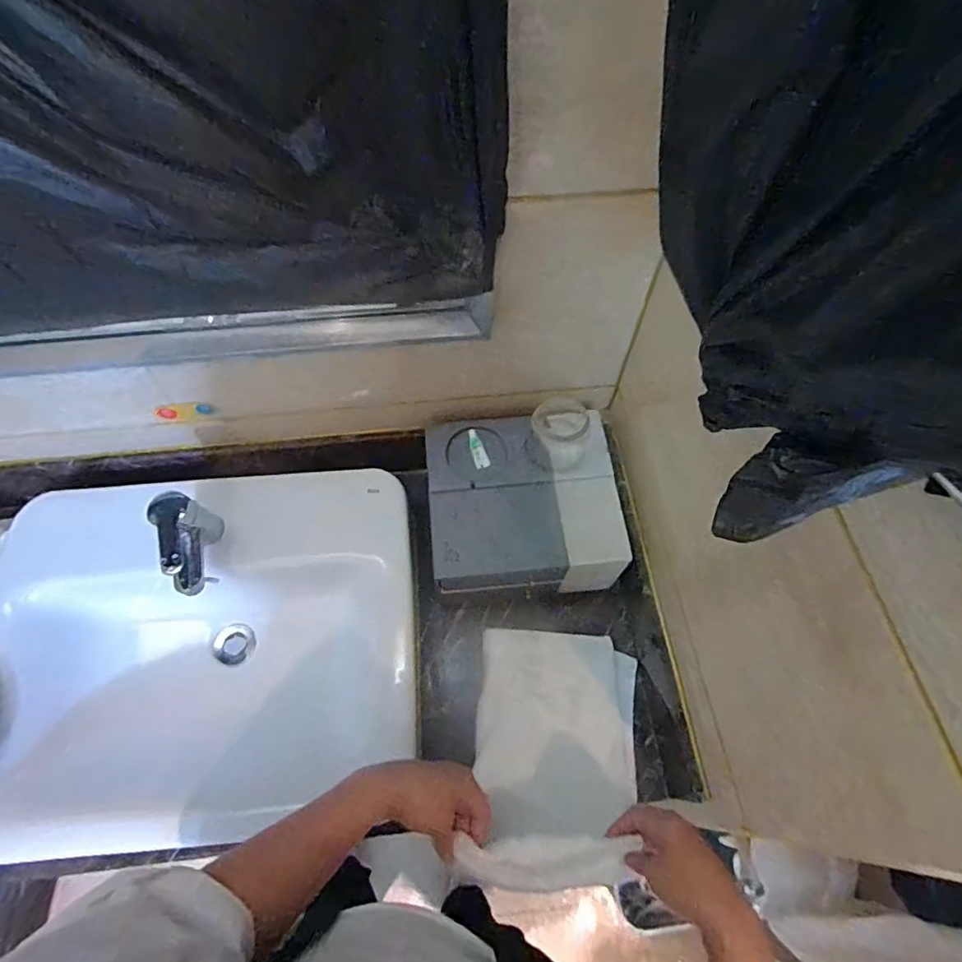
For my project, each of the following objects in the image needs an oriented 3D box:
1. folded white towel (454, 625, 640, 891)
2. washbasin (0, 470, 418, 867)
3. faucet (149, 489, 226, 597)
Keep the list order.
[{"bbox_3d":[0.096,0.295,0.635,0.197,0.174,0.264,7,62,3],"label":"folded white towel"},{"bbox_3d":[-0.354,0.213,0.720,0.529,0.174,0.438,-5,62,-3],"label":"washbasin"},{"bbox_3d":[-0.354,0.079,0.674,0.049,0.106,0.106,-19,63,-10],"label":"faucet"}]

